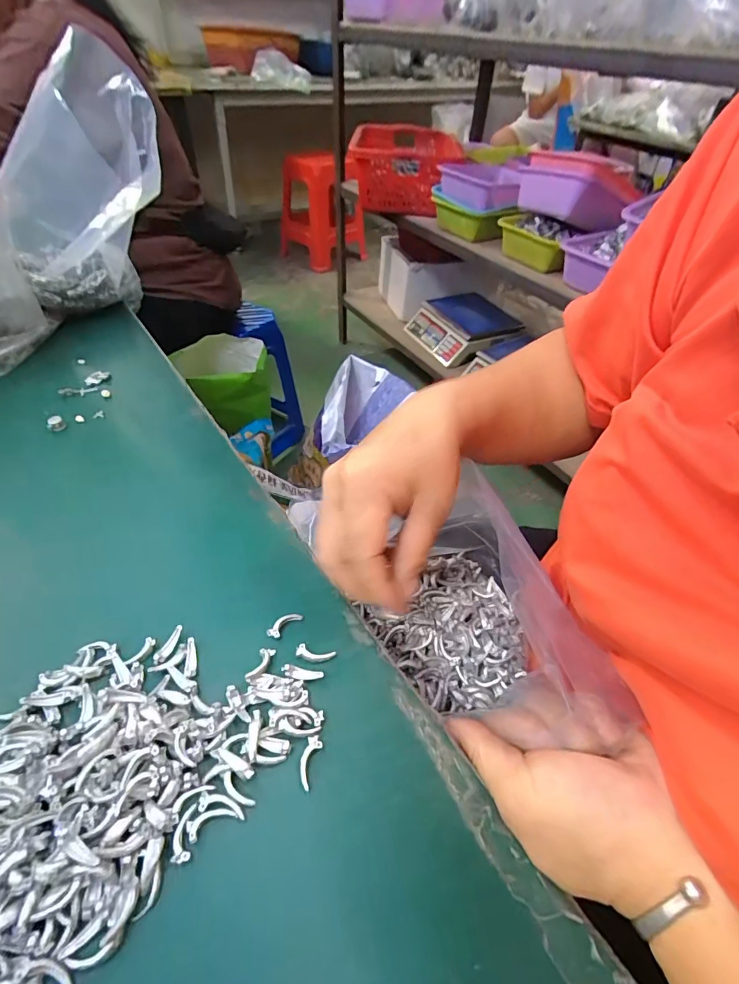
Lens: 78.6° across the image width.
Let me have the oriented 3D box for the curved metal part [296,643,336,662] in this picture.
[{"bbox_3d":[-0.029,0.086,0.239,0.020,0.004,0.008,12,47,9],"label":"curved metal part"}]

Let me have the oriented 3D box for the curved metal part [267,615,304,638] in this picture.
[{"bbox_3d":[-0.047,0.073,0.251,0.021,0.004,0.008,-34,56,-29],"label":"curved metal part"}]

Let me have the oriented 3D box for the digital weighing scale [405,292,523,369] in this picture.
[{"bbox_3d":[0.311,-0.537,1.464,0.291,0.100,0.297,-22,51,-21],"label":"digital weighing scale"}]

